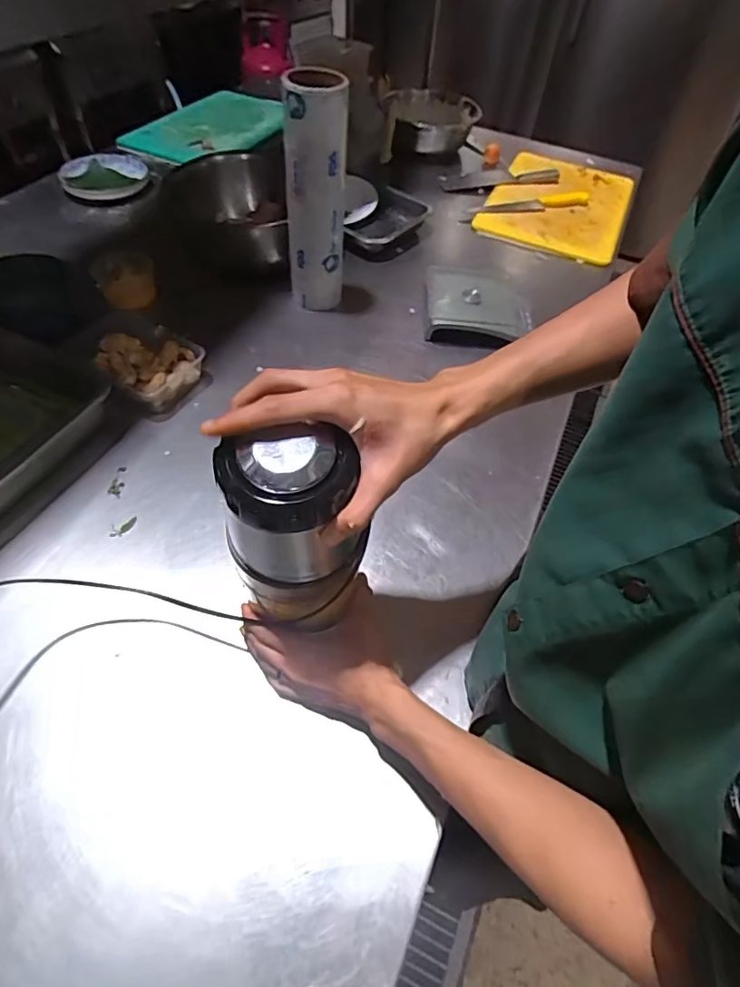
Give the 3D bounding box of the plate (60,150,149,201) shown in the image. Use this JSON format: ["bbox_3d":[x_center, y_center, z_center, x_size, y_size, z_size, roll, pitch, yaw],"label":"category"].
[{"bbox_3d":[-0.557,-0.672,1.068,0.174,0.038,0.188,2,54,-3],"label":"plate"}]

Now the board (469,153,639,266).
[{"bbox_3d":[0.448,-0.698,1.191,0.301,0.020,0.454,22,56,11],"label":"board"}]

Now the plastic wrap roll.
[{"bbox_3d":[-0.082,-0.440,0.771,0.086,0.315,0.066,-2,55,-6],"label":"plastic wrap roll"}]

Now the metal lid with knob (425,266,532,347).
[{"bbox_3d":[0.190,-0.328,0.880,0.188,0.050,0.167,3,54,-3],"label":"metal lid with knob"}]

